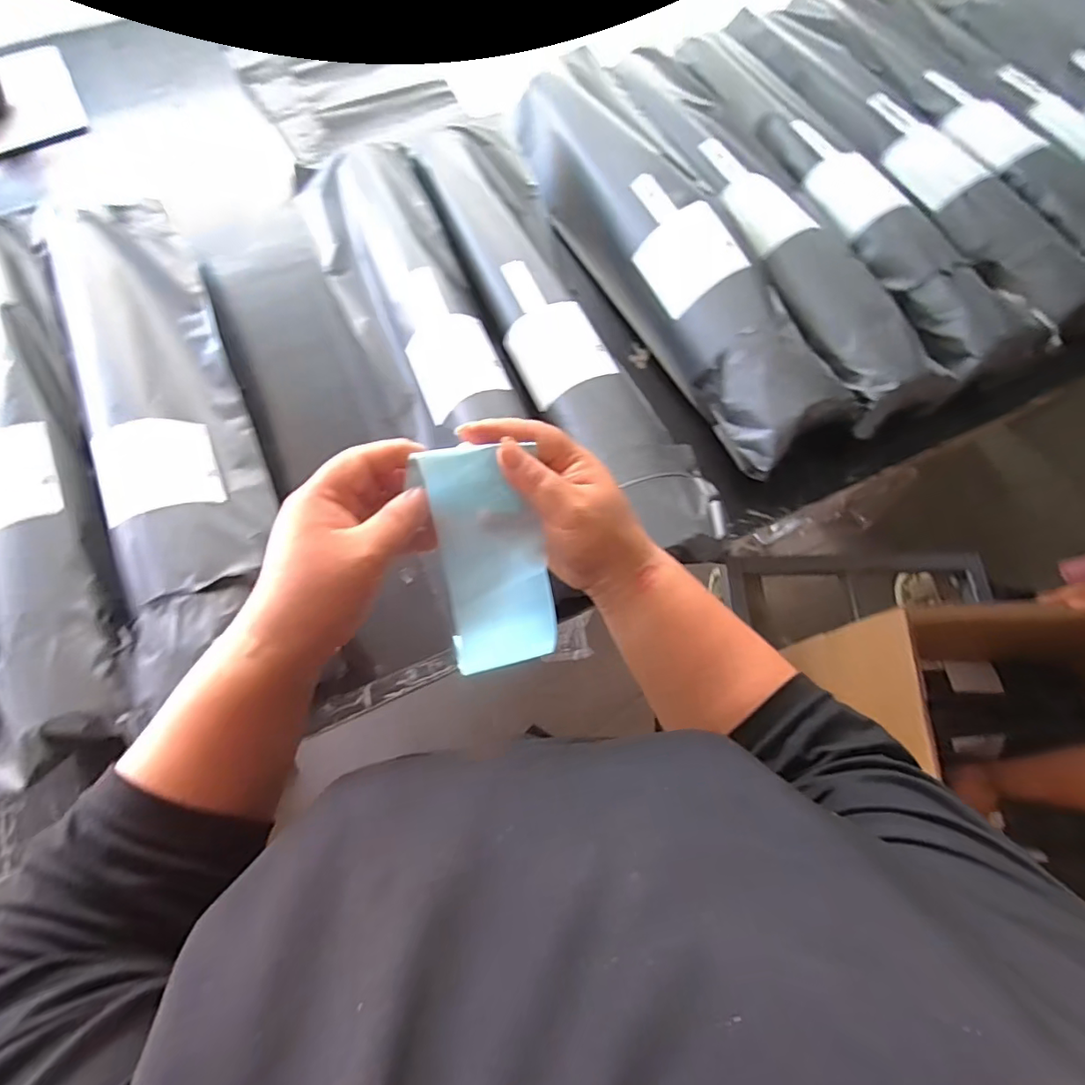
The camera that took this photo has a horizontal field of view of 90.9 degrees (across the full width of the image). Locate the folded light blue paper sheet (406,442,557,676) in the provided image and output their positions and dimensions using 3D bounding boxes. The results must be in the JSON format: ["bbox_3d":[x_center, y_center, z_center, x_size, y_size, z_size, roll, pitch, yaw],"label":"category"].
[{"bbox_3d":[-0.035,0.021,0.362,0.076,0.181,0.020,-18,35,-8],"label":"folded light blue paper sheet"}]

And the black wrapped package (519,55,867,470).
[{"bbox_3d":[0.129,-0.362,0.647,0.164,0.088,0.625,-23,72,-10],"label":"black wrapped package"}]

